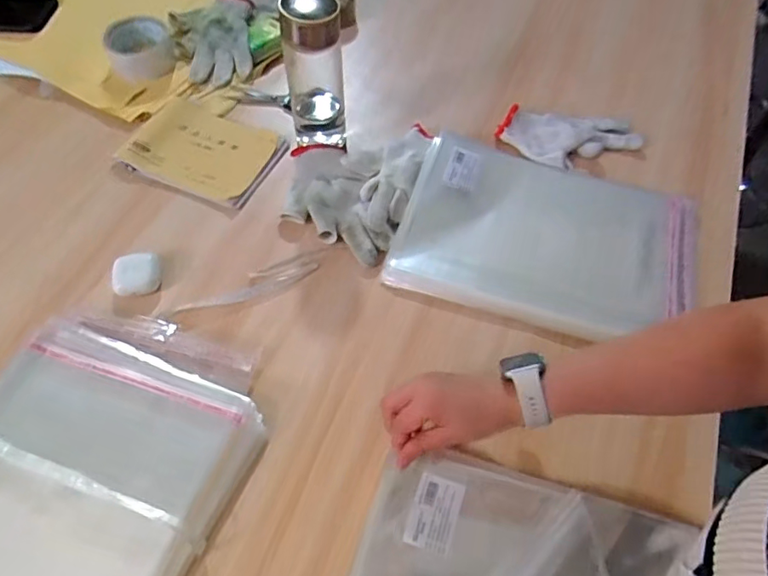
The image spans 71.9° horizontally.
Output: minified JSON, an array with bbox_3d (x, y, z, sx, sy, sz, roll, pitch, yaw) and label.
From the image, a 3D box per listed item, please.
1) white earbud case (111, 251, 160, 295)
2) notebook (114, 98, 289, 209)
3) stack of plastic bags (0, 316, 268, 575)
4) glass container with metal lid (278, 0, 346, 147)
[{"bbox_3d":[-0.272,-0.016,0.580,0.049,0.020,0.043,-15,60,-10],"label":"white earbud case"},{"bbox_3d":[-0.232,-0.182,0.690,0.180,0.016,0.134,21,61,11],"label":"notebook"},{"bbox_3d":[-0.273,0.185,0.447,0.246,0.037,0.366,20,60,11],"label":"stack of plastic bags"},{"bbox_3d":[-0.082,-0.249,0.634,0.068,0.194,0.058,-4,59,-4],"label":"glass container with metal lid"}]

